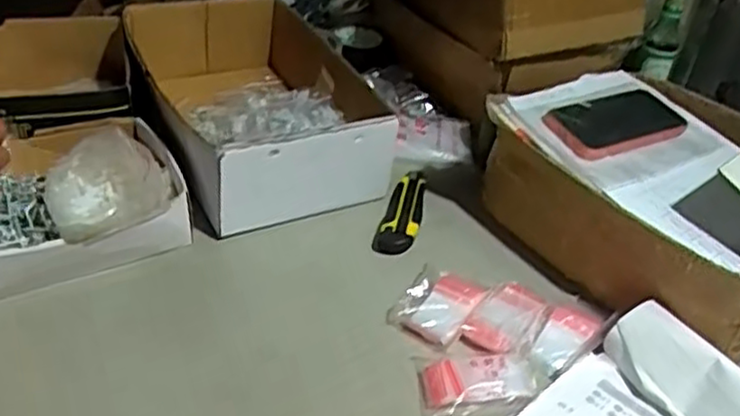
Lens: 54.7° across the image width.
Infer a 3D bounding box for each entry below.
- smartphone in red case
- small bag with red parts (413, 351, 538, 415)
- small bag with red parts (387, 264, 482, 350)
[{"bbox_3d":[0.260,-0.089,0.747,0.171,0.006,0.074,-14,59,-30],"label":"smartphone in red case"},{"bbox_3d":[0.091,0.147,0.606,0.102,0.014,0.060,-4,39,-9],"label":"small bag with red parts"},{"bbox_3d":[0.063,0.089,0.675,0.062,0.014,0.079,23,42,22],"label":"small bag with red parts"}]

